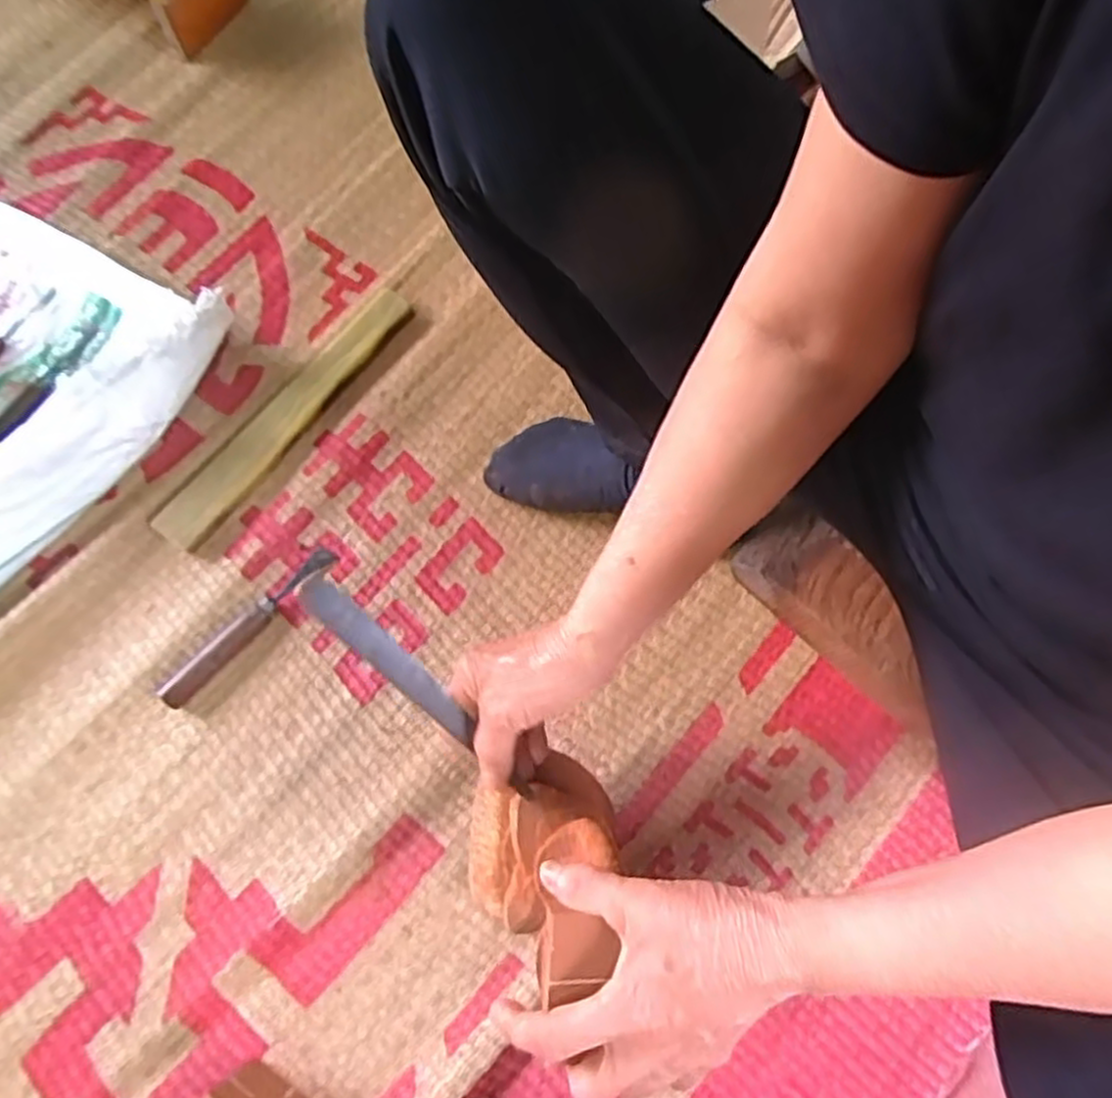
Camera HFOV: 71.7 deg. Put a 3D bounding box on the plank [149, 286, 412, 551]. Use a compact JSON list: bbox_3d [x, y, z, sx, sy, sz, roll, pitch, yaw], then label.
[{"bbox_3d":[-0.229,-0.118,0.661,0.041,0.016,0.282,36,76,11],"label":"plank"}]

